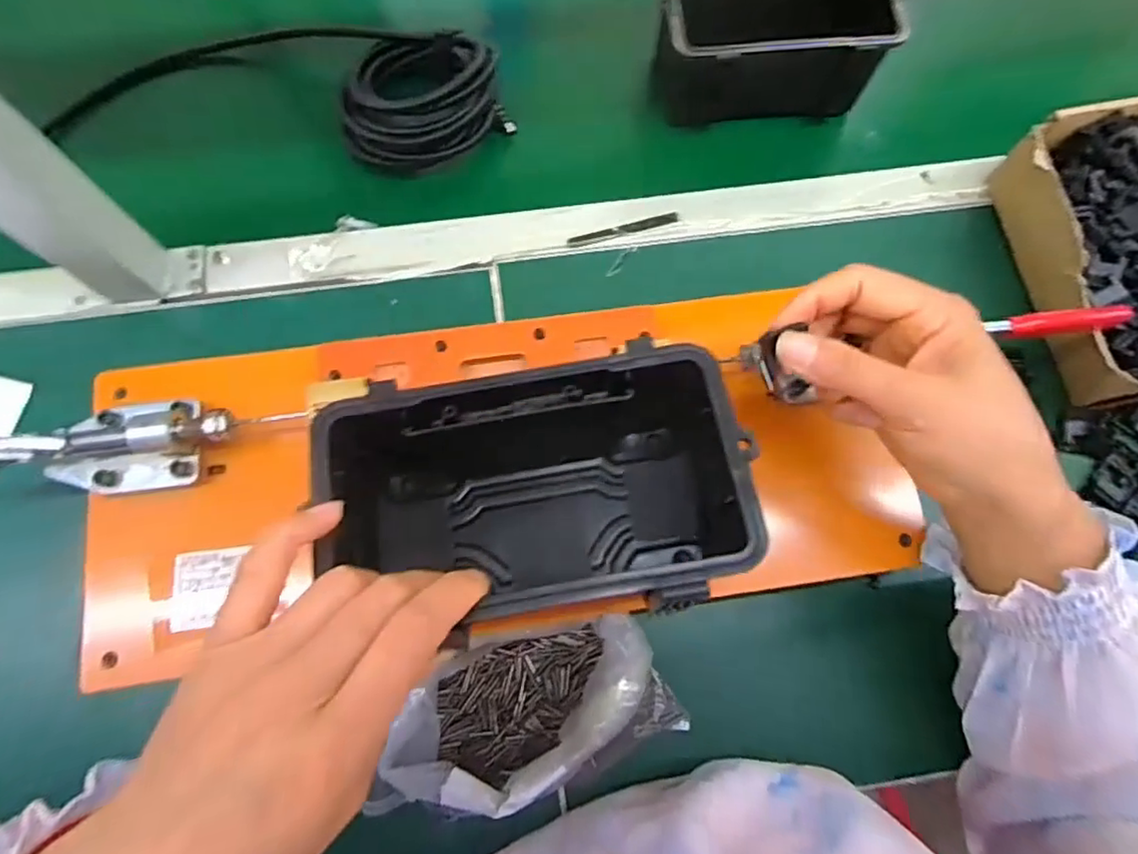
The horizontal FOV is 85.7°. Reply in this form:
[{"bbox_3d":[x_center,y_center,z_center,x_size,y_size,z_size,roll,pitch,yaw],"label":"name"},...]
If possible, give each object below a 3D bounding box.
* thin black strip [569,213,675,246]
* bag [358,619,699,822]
[{"bbox_3d":[0.043,-0.155,0.485,0.089,0.005,0.011,-17,76,-5],"label":"thin black strip"},{"bbox_3d":[-0.027,0.168,0.369,0.179,0.055,0.092,-16,76,-4],"label":"bag"}]

